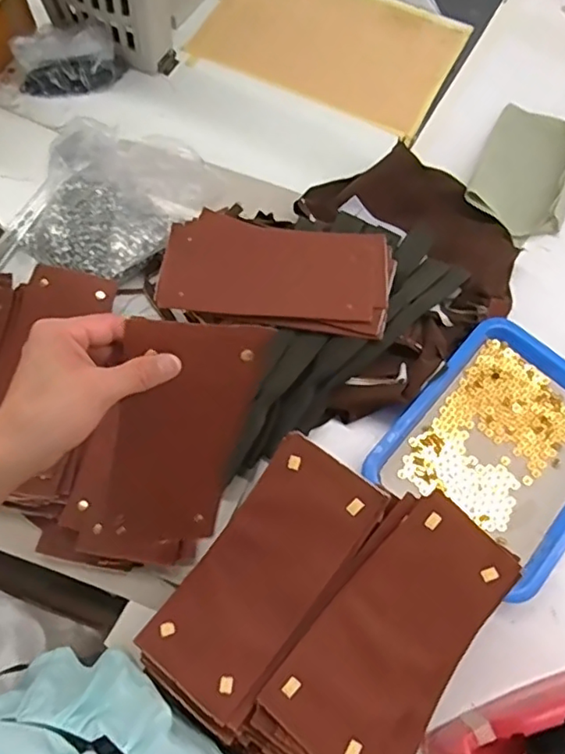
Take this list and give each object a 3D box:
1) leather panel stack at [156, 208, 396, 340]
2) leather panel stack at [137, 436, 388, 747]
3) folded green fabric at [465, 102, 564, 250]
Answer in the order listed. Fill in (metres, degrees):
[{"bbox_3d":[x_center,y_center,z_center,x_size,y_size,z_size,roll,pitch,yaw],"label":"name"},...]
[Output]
[{"bbox_3d":[-0.008,-0.128,0.725,0.278,0.024,0.143,7,70,1],"label":"leather panel stack"},{"bbox_3d":[-0.016,0.191,0.575,0.121,0.033,0.258,36,73,11],"label":"leather panel stack"},{"bbox_3d":[0.349,-0.290,0.839,0.141,0.036,0.214,26,71,8],"label":"folded green fabric"}]

